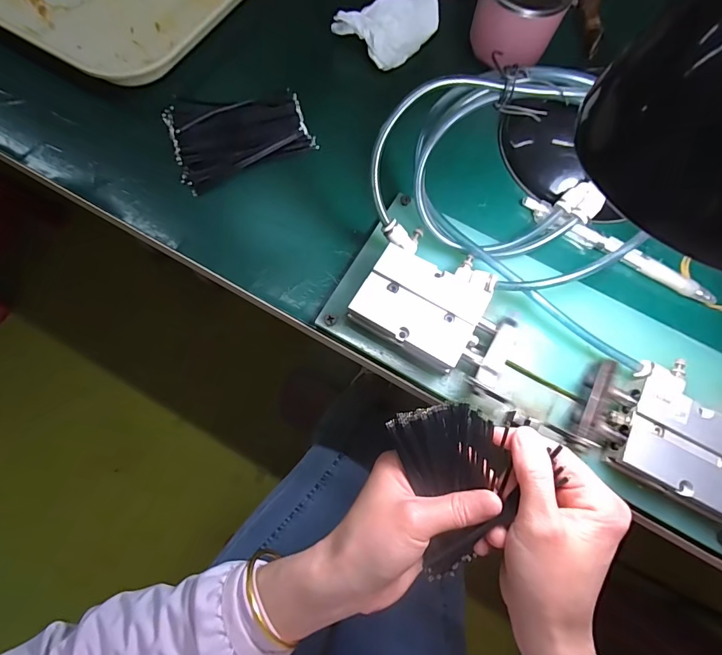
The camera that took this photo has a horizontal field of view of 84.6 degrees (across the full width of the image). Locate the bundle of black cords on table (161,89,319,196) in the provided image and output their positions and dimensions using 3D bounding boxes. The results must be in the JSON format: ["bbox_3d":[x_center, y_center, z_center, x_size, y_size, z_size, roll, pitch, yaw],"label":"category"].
[{"bbox_3d":[-0.095,-0.156,0.308,0.102,0.009,0.083,-18,75,-7],"label":"bundle of black cords on table"}]

